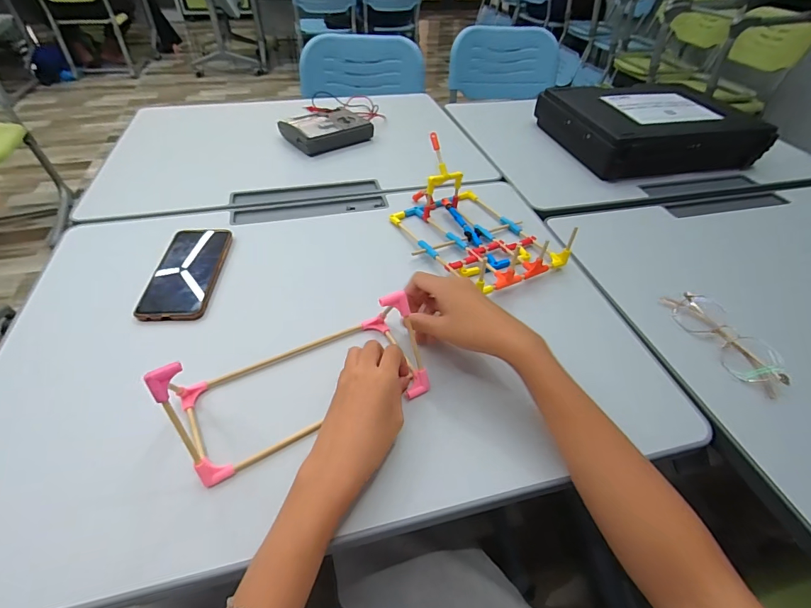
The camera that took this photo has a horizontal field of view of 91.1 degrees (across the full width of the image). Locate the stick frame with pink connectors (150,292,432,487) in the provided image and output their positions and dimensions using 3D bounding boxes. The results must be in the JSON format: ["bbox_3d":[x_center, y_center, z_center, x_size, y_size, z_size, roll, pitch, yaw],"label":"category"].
[{"bbox_3d":[-0.097,0.055,0.369,0.224,0.107,0.110,-15,48,-23],"label":"stick frame with pink connectors"}]

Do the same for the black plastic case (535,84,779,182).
[{"bbox_3d":[0.495,-0.368,0.829,0.351,0.091,0.276,-8,46,-11],"label":"black plastic case"}]

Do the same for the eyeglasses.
[{"bbox_3d":[0.380,0.039,0.469,0.057,0.033,0.144,-10,47,-12],"label":"eyeglasses"}]

